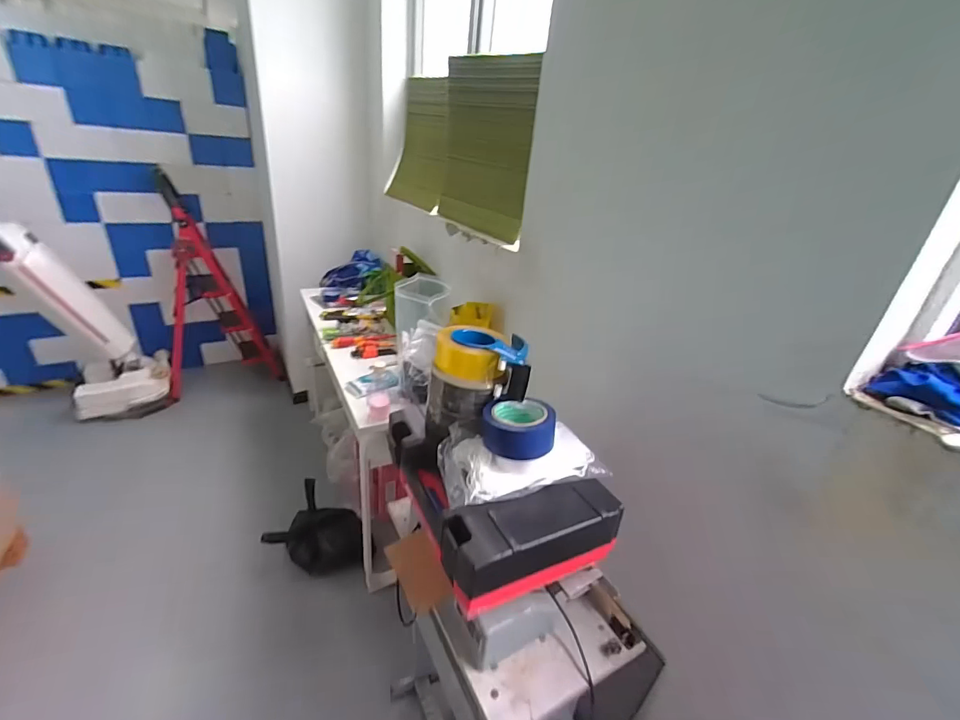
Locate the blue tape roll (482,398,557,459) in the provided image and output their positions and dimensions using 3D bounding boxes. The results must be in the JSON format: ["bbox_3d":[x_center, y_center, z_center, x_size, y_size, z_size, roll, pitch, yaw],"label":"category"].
[{"bbox_3d":[0.059,0.101,0.641,0.107,0.051,0.095,12,28,10],"label":"blue tape roll"}]

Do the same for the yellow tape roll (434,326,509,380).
[{"bbox_3d":[-0.018,-0.008,0.700,0.111,0.060,0.111,4,27,-5],"label":"yellow tape roll"}]

